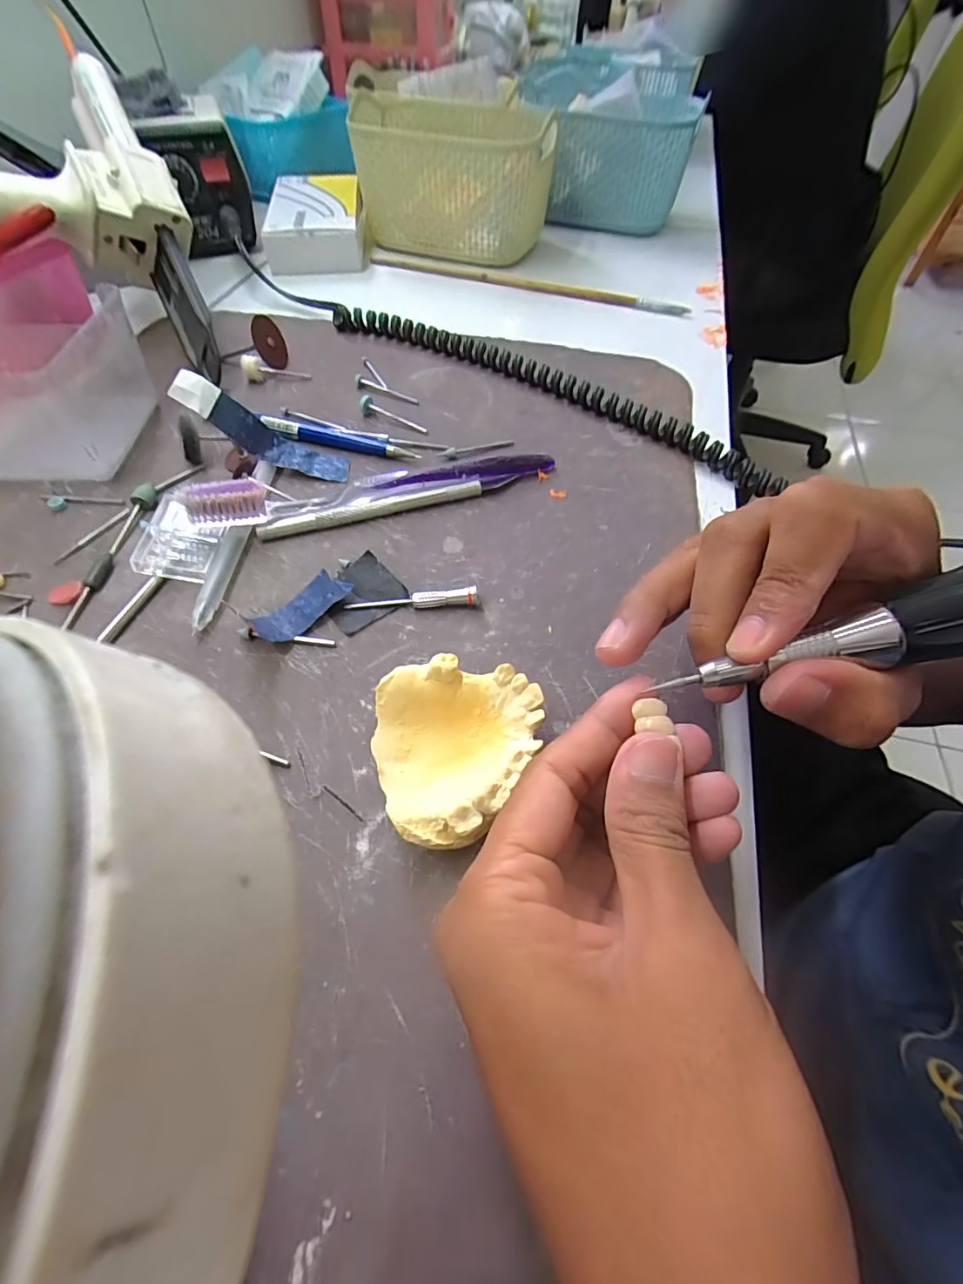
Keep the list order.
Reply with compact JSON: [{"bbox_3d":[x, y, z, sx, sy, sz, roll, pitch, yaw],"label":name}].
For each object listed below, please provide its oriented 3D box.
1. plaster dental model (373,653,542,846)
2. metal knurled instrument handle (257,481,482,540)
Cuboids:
[{"bbox_3d":[-0.010,0.039,0.181,0.056,0.024,0.062,9,55,4],"label":"plaster dental model"},{"bbox_3d":[-0.055,-0.069,0.263,0.113,0.008,0.008,-15,57,-12],"label":"metal knurled instrument handle"}]

